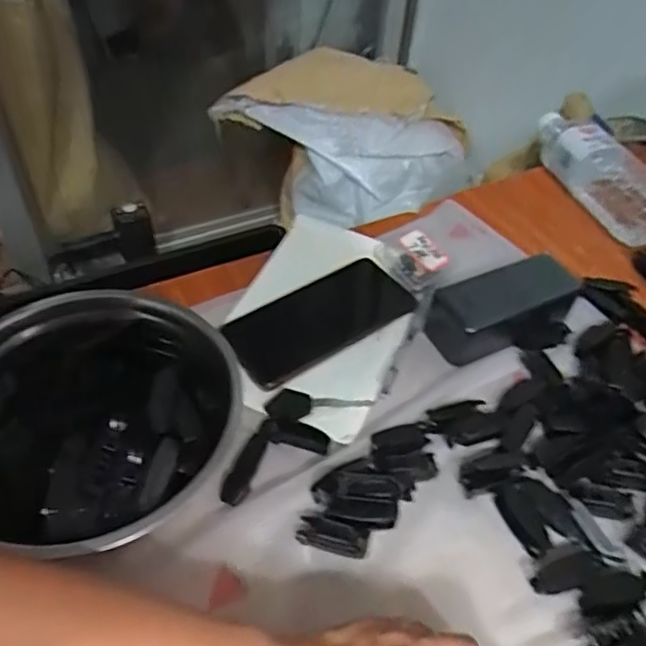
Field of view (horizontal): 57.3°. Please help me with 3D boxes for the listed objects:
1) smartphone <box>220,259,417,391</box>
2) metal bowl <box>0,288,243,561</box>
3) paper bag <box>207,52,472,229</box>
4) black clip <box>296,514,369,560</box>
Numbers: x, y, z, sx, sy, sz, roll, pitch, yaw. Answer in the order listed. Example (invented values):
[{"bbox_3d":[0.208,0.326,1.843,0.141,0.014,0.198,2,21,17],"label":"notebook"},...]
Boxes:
[{"bbox_3d":[-0.001,-0.003,0.522,0.164,0.012,0.077,-25,53,-24],"label":"smartphone"},{"bbox_3d":[-0.162,0.065,0.418,0.192,0.068,0.189,2,47,-2],"label":"metal bowl"},{"bbox_3d":[0.040,-0.356,1.193,0.496,0.291,0.150,3,47,-1],"label":"paper bag"},{"bbox_3d":[0.007,0.144,0.396,0.046,0.012,0.021,14,48,9],"label":"black clip"}]

